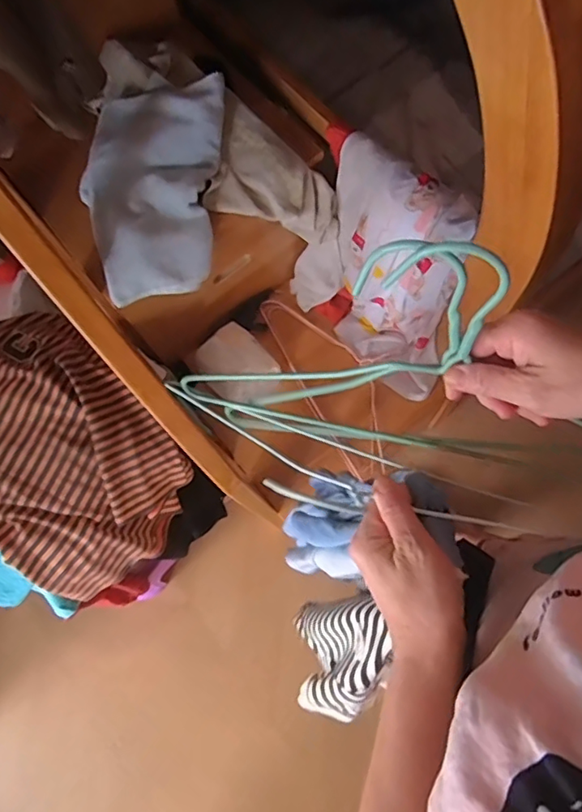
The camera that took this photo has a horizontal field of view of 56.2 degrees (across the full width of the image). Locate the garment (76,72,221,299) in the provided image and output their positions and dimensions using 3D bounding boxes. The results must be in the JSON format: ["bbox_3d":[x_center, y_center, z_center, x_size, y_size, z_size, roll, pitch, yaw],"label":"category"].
[{"bbox_3d":[-0.202,-0.305,0.783,0.188,0.089,0.316,5,74,6],"label":"garment"}]

